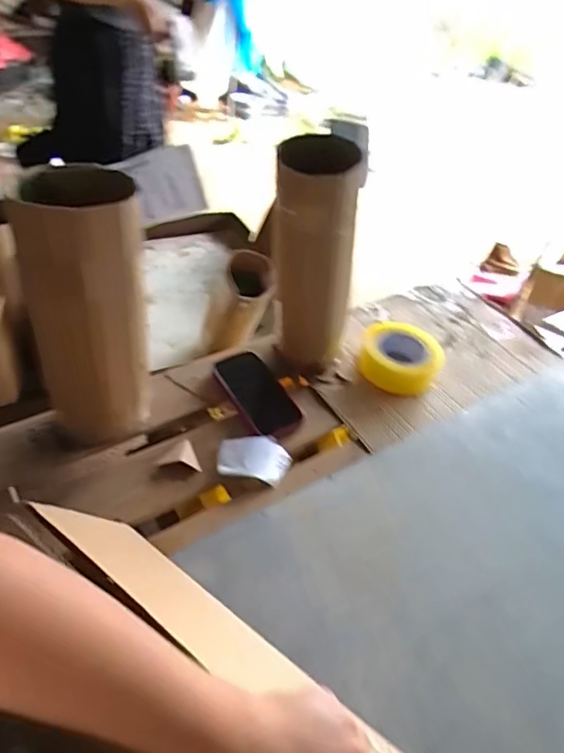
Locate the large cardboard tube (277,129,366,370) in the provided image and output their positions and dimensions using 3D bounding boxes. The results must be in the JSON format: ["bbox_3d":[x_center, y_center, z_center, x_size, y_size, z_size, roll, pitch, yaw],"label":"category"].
[{"bbox_3d":[0.039,-0.146,0.731,0.096,0.340,0.112,-18,50,-24],"label":"large cardboard tube"}]

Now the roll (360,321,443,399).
[{"bbox_3d":[0.193,-0.034,0.841,0.125,0.048,0.136,4,44,-4],"label":"roll"}]

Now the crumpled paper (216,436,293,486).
[{"bbox_3d":[-0.037,0.108,0.690,0.092,0.017,0.062,11,44,4],"label":"crumpled paper"}]

